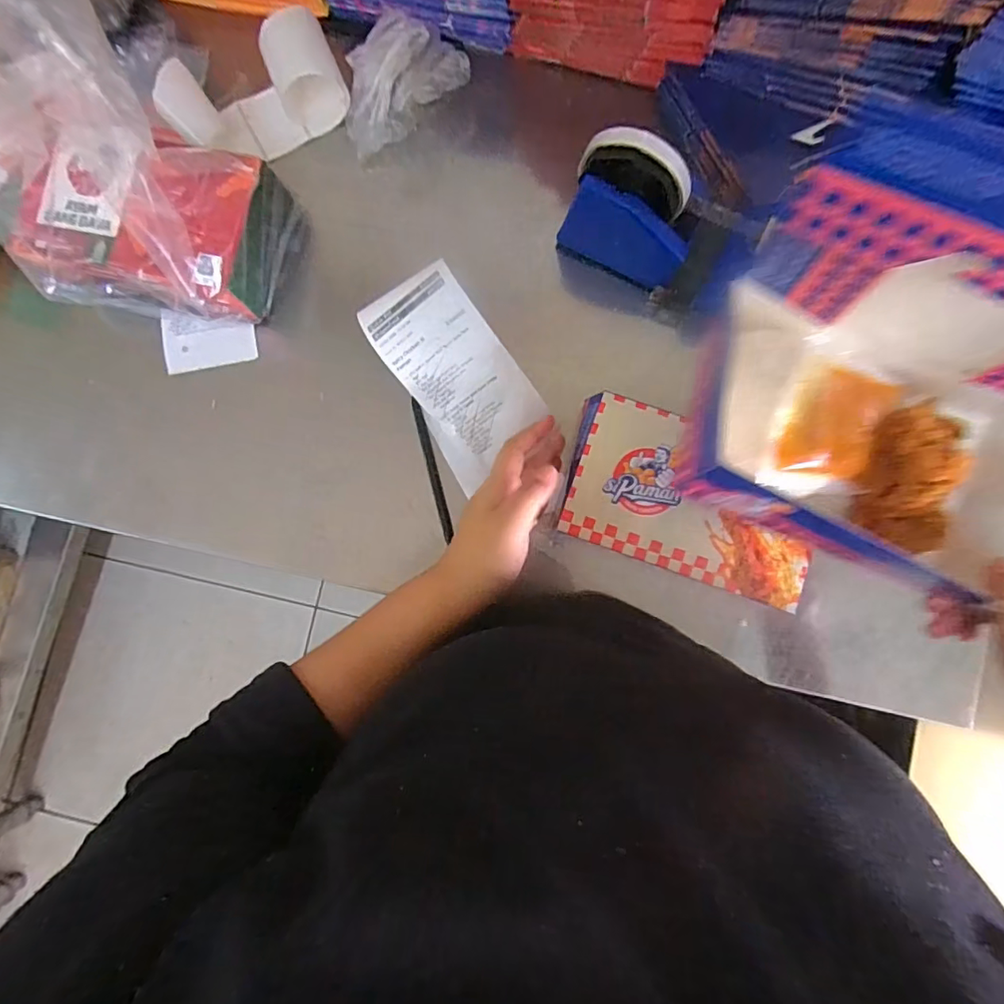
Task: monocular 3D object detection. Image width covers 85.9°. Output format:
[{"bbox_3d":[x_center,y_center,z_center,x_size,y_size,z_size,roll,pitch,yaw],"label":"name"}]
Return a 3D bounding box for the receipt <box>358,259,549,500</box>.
[{"bbox_3d":[-0.040,-0.099,0.420,0.086,0.022,0.157,-31,110,17],"label":"receipt"}]

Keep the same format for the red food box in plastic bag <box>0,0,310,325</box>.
[{"bbox_3d":[-0.272,-0.214,0.384,0.173,0.183,0.139,16,87,3],"label":"red food box in plastic bag"}]

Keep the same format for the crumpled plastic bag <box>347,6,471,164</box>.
[{"bbox_3d":[-0.083,-0.341,0.436,0.119,0.076,0.051,-38,86,-1],"label":"crumpled plastic bag"}]

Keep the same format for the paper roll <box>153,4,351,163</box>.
[{"bbox_3d":[-0.205,-0.346,0.449,0.143,0.047,0.090,-22,86,0],"label":"paper roll"}]

